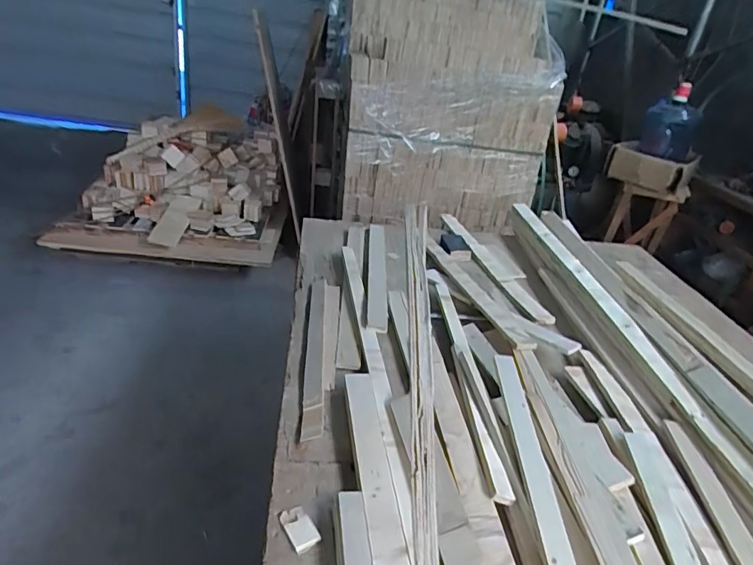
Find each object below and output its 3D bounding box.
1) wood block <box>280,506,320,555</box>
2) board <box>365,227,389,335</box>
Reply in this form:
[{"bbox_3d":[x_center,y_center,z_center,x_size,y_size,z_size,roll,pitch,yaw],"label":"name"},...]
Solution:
[{"bbox_3d":[-0.109,0.349,0.705,0.037,0.007,0.074,-24,31,-25],"label":"wood block"},{"bbox_3d":[0.003,-0.040,1.443,0.057,0.027,0.662,8,27,-4],"label":"board"}]

